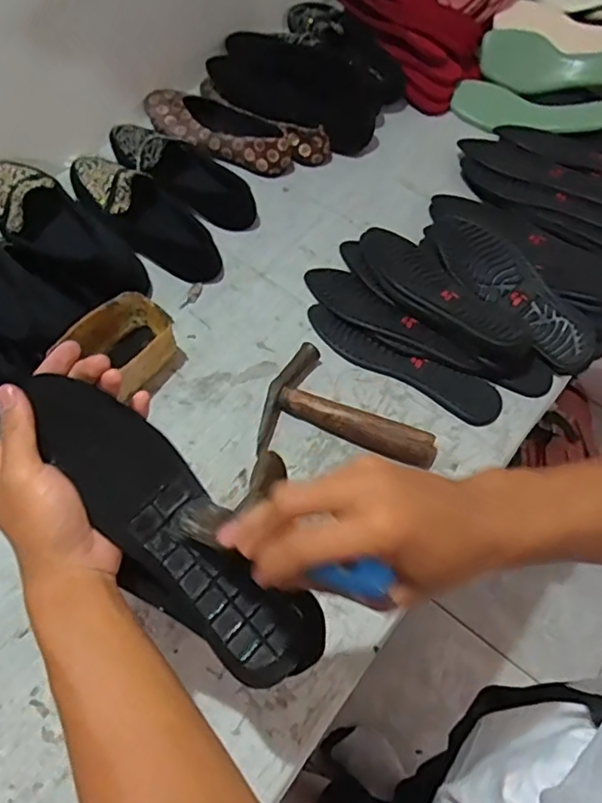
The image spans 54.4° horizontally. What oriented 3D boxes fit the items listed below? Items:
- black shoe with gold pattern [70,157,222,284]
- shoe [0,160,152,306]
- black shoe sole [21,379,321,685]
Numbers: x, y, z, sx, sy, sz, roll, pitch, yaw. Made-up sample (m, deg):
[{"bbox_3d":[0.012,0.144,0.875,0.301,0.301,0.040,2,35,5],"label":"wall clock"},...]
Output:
[{"bbox_3d":[-0.201,-0.237,0.730,0.250,0.055,0.084,39,65,8],"label":"black shoe with gold pattern"},{"bbox_3d":[-0.281,-0.193,0.670,0.257,0.078,0.103,38,65,17],"label":"shoe"},{"bbox_3d":[-0.083,0.084,0.375,0.070,0.028,0.239,-42,94,-22],"label":"black shoe sole"}]

